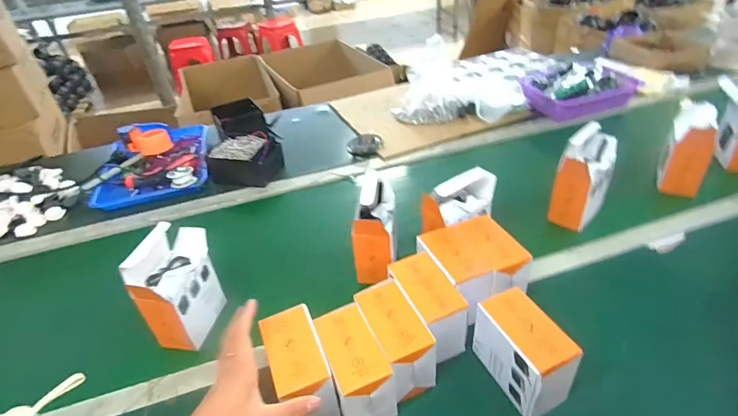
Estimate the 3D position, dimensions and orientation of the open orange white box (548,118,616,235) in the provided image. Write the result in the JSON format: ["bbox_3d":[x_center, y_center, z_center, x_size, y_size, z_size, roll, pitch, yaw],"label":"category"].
[{"bbox_3d":[0.392,-0.058,0.766,0.070,0.164,0.127,22,45,33],"label":"open orange white box"}]

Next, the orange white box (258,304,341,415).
[{"bbox_3d":[-0.088,0.201,0.531,0.068,0.094,0.113,-15,37,-12],"label":"orange white box"}]

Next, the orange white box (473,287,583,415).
[{"bbox_3d":[0.193,0.178,0.523,0.071,0.095,0.124,-20,38,-18],"label":"orange white box"}]

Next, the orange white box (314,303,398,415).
[{"bbox_3d":[-0.015,0.199,0.523,0.066,0.099,0.122,-17,37,-13],"label":"orange white box"}]

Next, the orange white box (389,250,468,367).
[{"bbox_3d":[0.080,0.138,0.587,0.065,0.097,0.115,-20,38,-17],"label":"orange white box"}]

